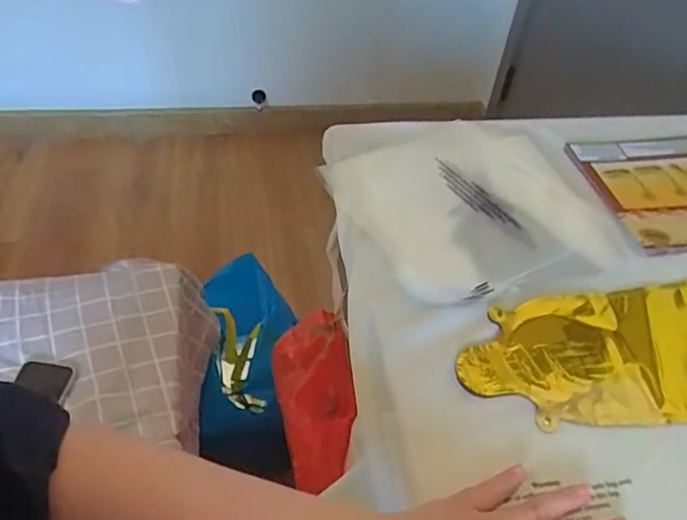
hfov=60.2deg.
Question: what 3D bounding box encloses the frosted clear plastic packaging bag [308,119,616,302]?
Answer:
[{"bbox_3d":[0.122,-0.056,0.564,0.226,0.009,0.219,-18,50,-21],"label":"frosted clear plastic packaging bag"}]

